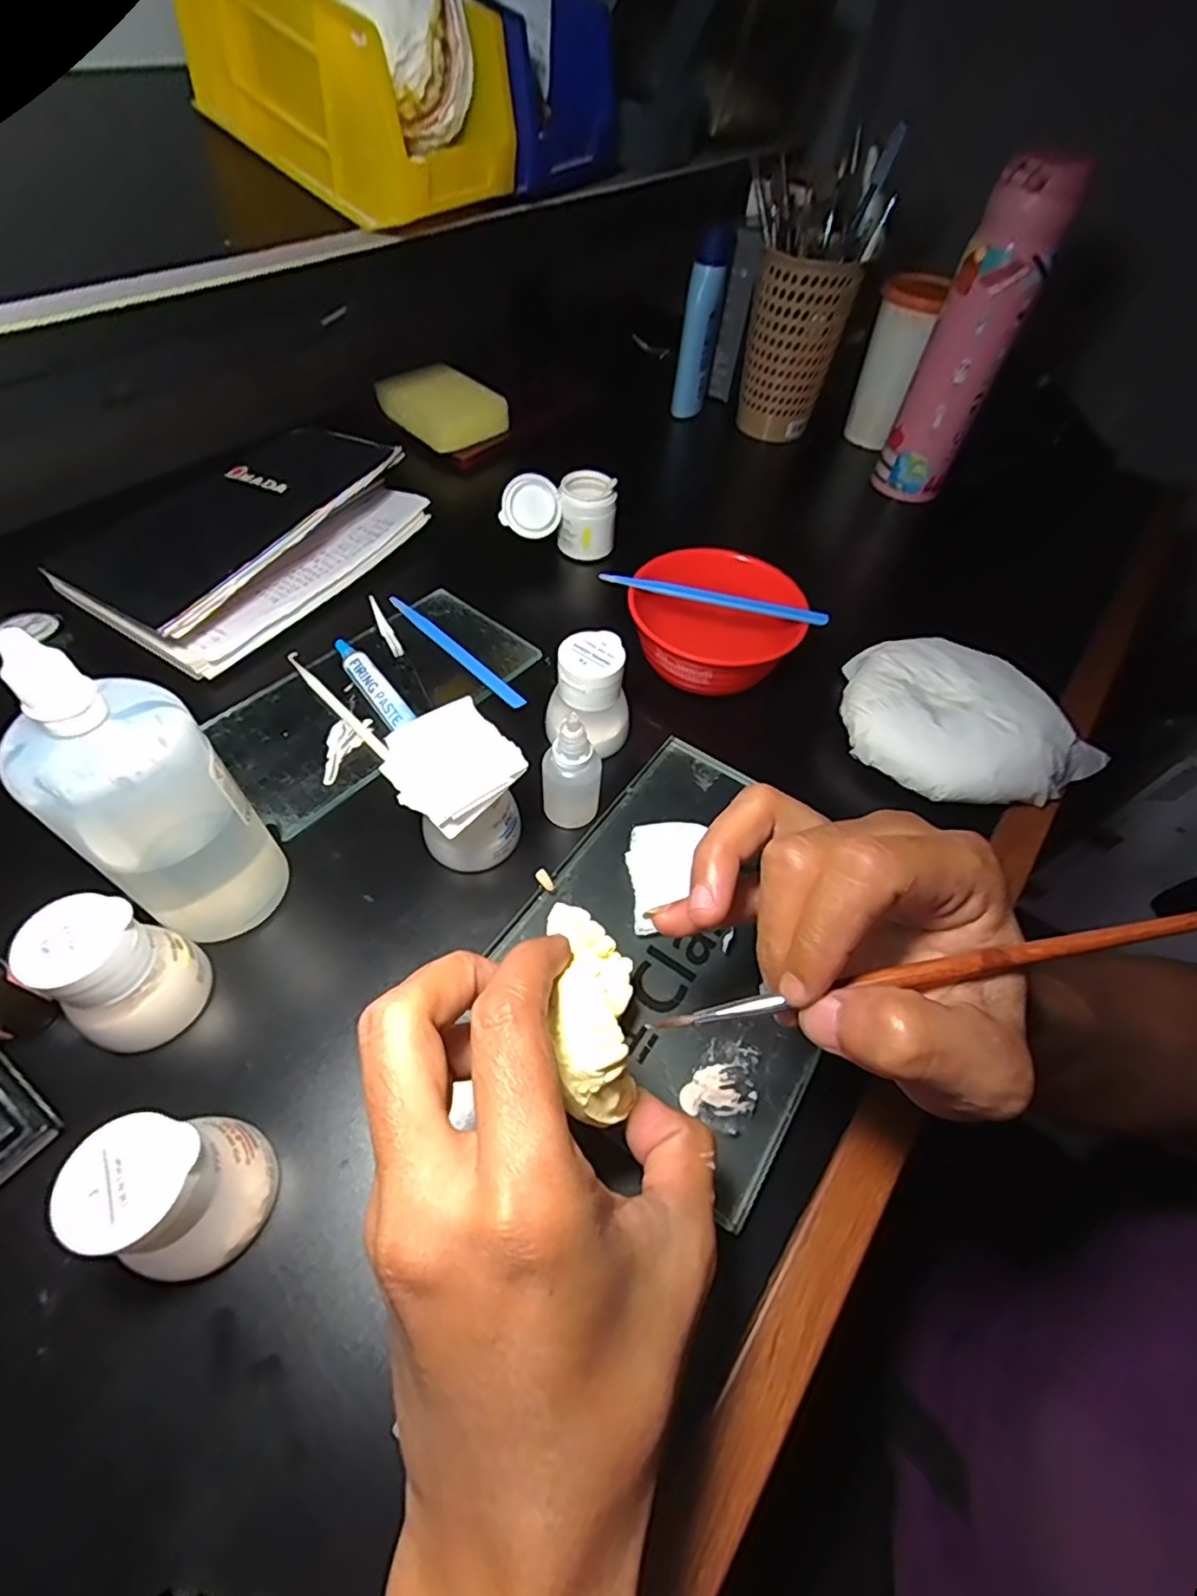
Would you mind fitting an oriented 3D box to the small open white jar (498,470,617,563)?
[{"bbox_3d":[-0.032,-0.217,0.482,0.087,0.051,0.045,-7,56,-11],"label":"small open white jar"}]

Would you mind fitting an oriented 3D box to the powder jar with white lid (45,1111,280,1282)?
[{"bbox_3d":[-0.143,0.134,0.214,0.041,0.059,0.044,3,54,-4],"label":"powder jar with white lid"}]

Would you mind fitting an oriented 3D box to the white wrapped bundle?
[{"bbox_3d":[0.216,-0.046,0.379,0.106,0.039,0.149,-36,65,-27],"label":"white wrapped bundle"}]

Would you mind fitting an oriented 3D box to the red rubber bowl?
[{"bbox_3d":[0.073,-0.110,0.412,0.109,0.054,0.102,6,54,-2],"label":"red rubber bowl"}]

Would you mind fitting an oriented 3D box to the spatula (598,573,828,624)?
[{"bbox_3d":[0.071,-0.125,0.394,0.141,0.011,0.009,15,54,5],"label":"spatula"}]

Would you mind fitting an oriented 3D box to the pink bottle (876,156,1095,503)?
[{"bbox_3d":[0.290,-0.351,0.496,0.059,0.222,0.059,22,55,10],"label":"pink bottle"}]

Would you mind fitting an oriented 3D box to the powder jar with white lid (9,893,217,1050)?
[{"bbox_3d":[-0.195,0.070,0.255,0.044,0.057,0.045,2,57,-3],"label":"powder jar with white lid"}]

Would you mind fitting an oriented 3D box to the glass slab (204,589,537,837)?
[{"bbox_3d":[-0.139,-0.067,0.397,0.104,0.015,0.196,37,62,18],"label":"glass slab"}]

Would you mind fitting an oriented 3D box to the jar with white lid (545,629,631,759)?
[{"bbox_3d":[-0.005,-0.058,0.364,0.049,0.060,0.043,6,54,-2],"label":"jar with white lid"}]

